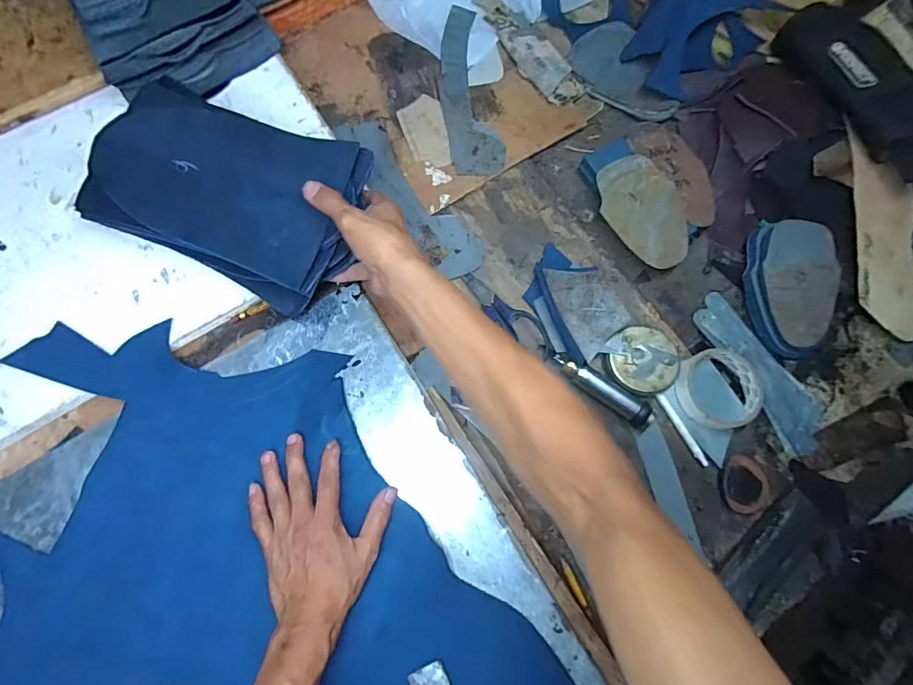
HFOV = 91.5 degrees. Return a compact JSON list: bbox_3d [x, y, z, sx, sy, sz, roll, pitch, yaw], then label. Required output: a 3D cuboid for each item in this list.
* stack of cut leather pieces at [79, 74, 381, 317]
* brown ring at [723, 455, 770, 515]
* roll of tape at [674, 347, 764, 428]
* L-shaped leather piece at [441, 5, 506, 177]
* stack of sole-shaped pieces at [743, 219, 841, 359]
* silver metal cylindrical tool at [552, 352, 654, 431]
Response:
[{"bbox_3d":[-0.234,-0.159,0.454,0.276,0.061,0.171,23,80,1],"label":"stack of cut leather pieces"},{"bbox_3d":[0.305,0.150,0.468,0.048,0.012,0.059,17,79,1],"label":"brown ring"},{"bbox_3d":[0.289,0.050,0.492,0.089,0.035,0.083,1,79,-3],"label":"roll of tape"},{"bbox_3d":[0.014,-0.335,0.584,0.065,0.005,0.251,-7,79,-4],"label":"L-shaped leather piece"},{"bbox_3d":[0.403,-0.064,0.527,0.099,0.034,0.153,3,79,-2],"label":"stack of sole-shaped pieces"},{"bbox_3d":[0.159,0.051,0.485,0.117,0.024,0.024,36,80,15],"label":"silver metal cylindrical tool"}]

